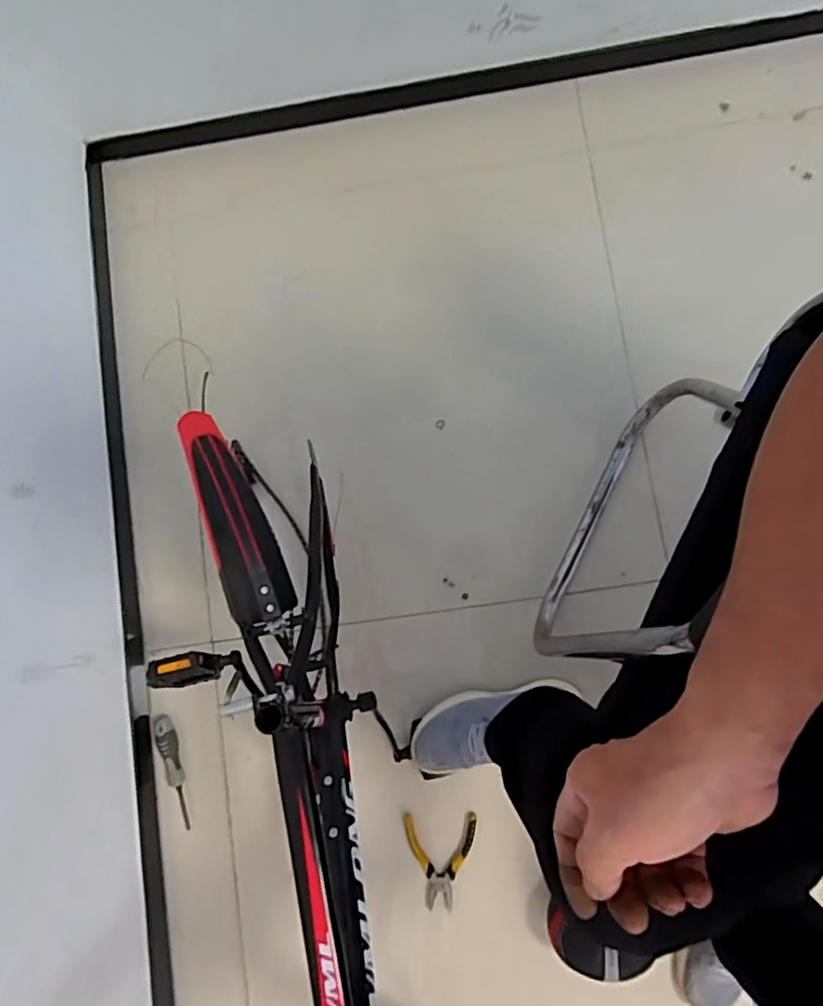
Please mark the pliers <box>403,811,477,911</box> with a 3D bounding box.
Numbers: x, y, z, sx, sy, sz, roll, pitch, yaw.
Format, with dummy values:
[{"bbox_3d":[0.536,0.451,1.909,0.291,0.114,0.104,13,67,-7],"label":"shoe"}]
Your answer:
[{"bbox_3d":[0.049,0.587,0.945,0.119,0.023,0.145,-2,83,1],"label":"pliers"}]

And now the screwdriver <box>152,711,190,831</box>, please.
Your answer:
[{"bbox_3d":[-0.401,0.455,0.973,0.036,0.027,0.188,-19,83,-1],"label":"screwdriver"}]

